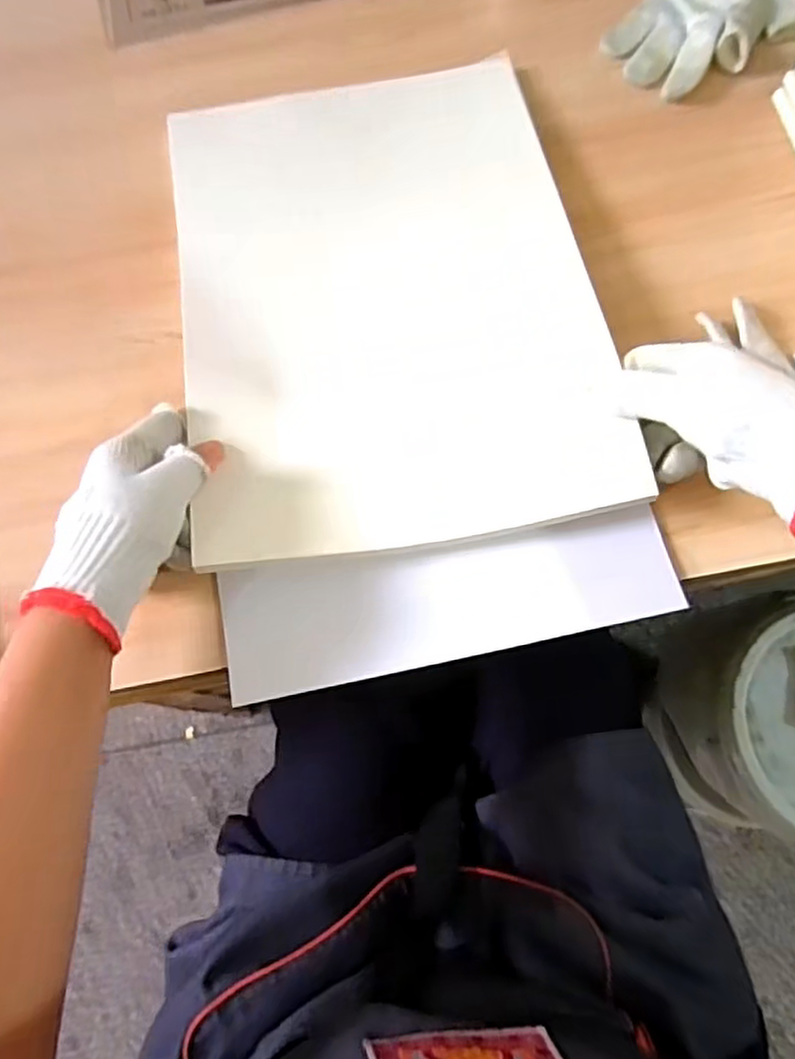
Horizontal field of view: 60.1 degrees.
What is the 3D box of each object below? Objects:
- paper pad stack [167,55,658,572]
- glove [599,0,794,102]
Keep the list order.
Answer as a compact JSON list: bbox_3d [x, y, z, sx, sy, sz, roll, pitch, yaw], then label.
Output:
[{"bbox_3d":[-0.013,-0.165,0.454,0.255,0.022,0.372,-11,68,-1],"label":"paper pad stack"},{"bbox_3d":[0.250,-0.405,0.527,0.189,0.024,0.106,-44,75,-11],"label":"glove"}]

